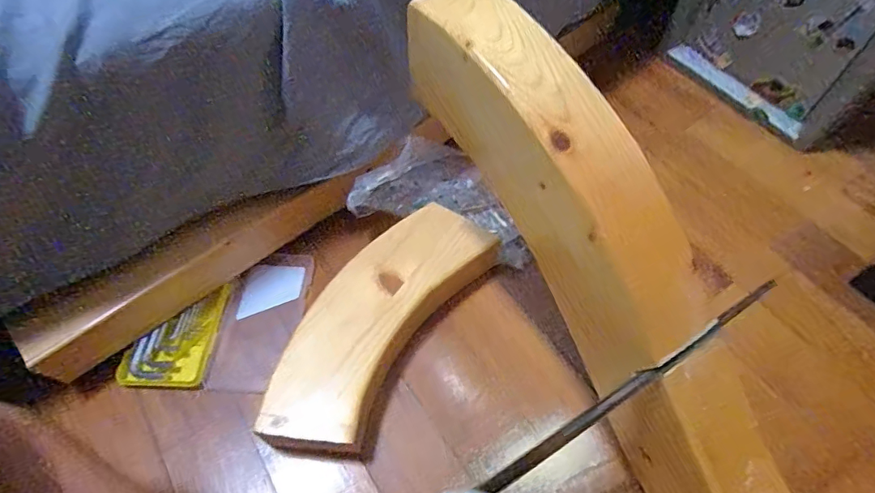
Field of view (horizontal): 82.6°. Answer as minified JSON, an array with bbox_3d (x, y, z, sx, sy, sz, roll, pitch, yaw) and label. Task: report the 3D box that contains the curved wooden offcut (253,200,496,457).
[{"bbox_3d":[-0.067,0.096,0.604,0.149,0.072,0.340,27,60,16],"label":"curved wooden offcut"}]

